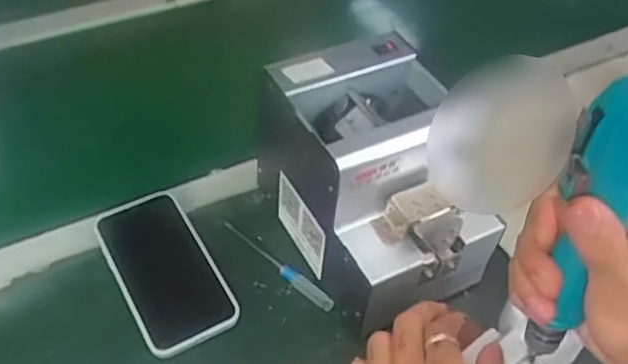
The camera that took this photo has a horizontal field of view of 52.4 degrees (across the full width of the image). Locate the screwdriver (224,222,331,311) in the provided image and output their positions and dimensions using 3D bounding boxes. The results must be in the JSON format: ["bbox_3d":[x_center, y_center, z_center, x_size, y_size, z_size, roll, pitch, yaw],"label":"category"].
[{"bbox_3d":[-0.031,0.070,0.541,0.120,0.009,0.012,34,53,26],"label":"screwdriver"}]

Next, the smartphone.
[{"bbox_3d":[-0.123,0.070,0.523,0.073,0.013,0.146,-24,62,-23],"label":"smartphone"}]

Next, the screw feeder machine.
[{"bbox_3d":[0.051,0.003,0.513,0.129,0.144,0.171,-17,49,-19],"label":"screw feeder machine"}]

